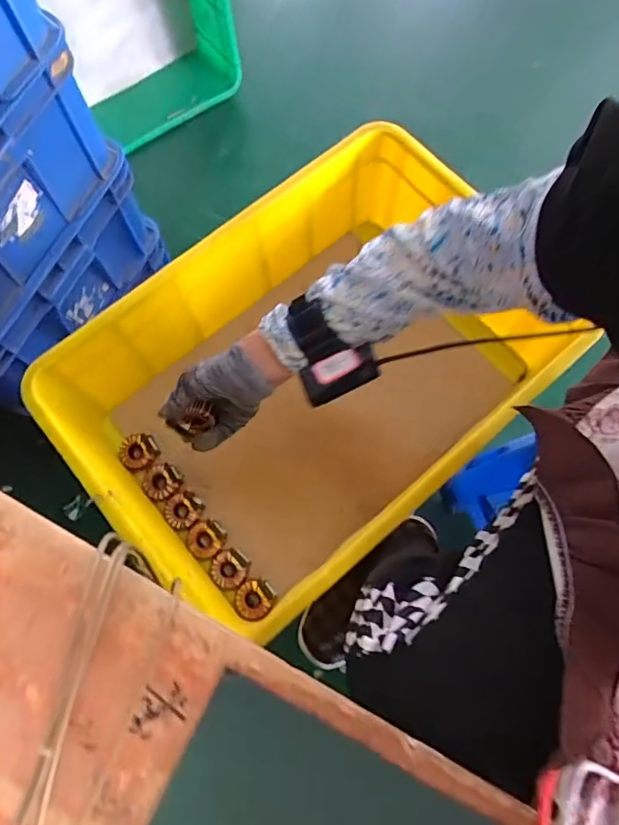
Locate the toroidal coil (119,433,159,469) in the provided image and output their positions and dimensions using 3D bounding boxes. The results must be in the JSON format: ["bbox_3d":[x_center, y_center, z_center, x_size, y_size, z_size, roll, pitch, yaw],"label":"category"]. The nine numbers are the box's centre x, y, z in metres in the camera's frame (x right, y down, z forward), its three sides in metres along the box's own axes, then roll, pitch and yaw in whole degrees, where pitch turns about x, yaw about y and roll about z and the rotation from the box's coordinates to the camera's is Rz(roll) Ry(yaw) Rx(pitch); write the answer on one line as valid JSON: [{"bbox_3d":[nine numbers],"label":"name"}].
[{"bbox_3d":[-0.250,0.055,0.774,0.054,0.015,0.051,0,73,1],"label":"toroidal coil"}]

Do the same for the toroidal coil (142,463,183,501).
[{"bbox_3d":[-0.212,0.100,0.756,0.051,0.029,0.048,0,73,1],"label":"toroidal coil"}]

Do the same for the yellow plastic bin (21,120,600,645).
[{"bbox_3d":[-0.012,-0.052,0.748,0.597,0.256,0.362,-39,76,-10],"label":"yellow plastic bin"}]

